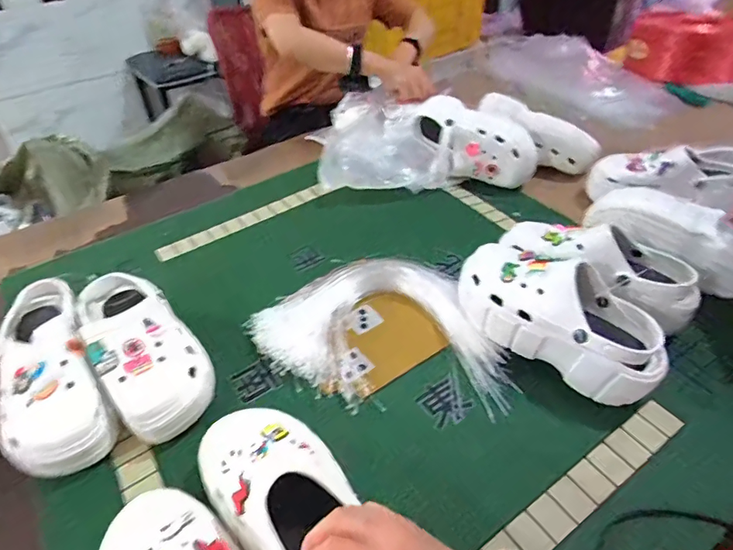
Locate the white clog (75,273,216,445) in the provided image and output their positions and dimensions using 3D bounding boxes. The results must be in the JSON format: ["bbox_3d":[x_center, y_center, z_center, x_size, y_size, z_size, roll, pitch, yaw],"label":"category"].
[{"bbox_3d":[-0.281,0.093,0.592,0.111,0.100,0.228,-31,49,-28],"label":"white clog"}]

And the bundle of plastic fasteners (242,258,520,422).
[{"bbox_3d":[0.007,0.091,0.617,0.285,0.044,0.277,-16,44,-15],"label":"bundle of plastic fasteners"}]

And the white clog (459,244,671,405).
[{"bbox_3d":[0.238,0.045,0.578,0.249,0.106,0.122,30,51,30],"label":"white clog"}]

